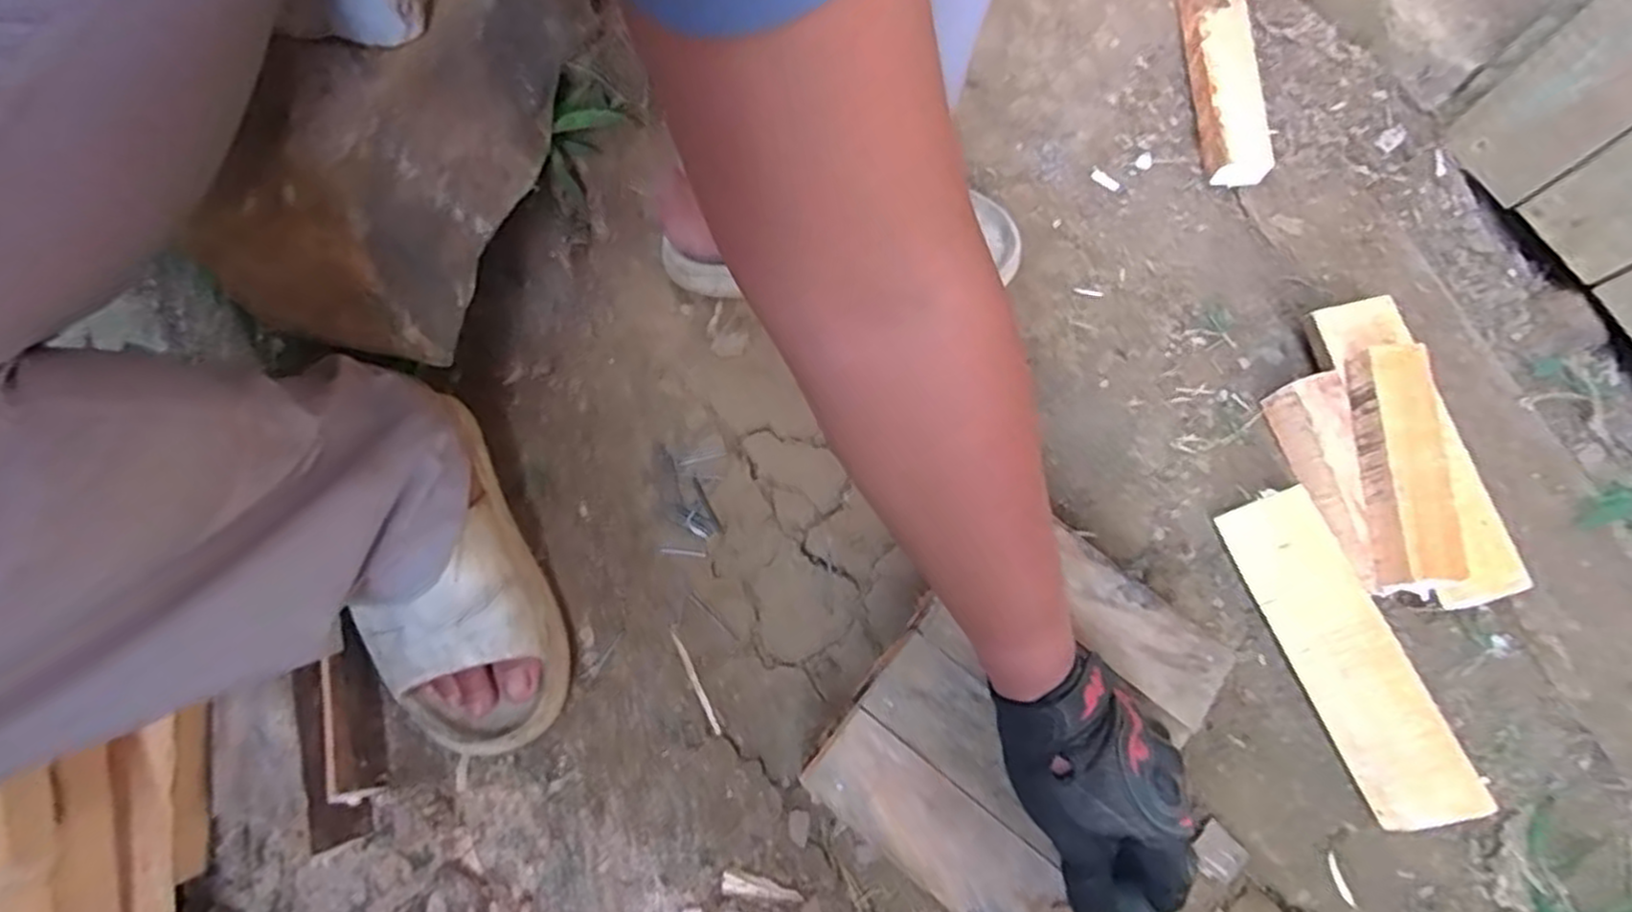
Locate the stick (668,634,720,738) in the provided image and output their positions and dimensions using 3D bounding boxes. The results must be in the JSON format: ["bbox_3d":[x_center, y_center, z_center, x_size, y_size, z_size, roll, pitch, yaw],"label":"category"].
[{"bbox_3d":[-0.091,0.169,0.572,0.006,0.004,0.080,-26,75,-8],"label":"stick"}]

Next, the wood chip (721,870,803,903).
[{"bbox_3d":[-0.038,0.300,0.532,0.055,0.011,0.012,7,74,2],"label":"wood chip"}]

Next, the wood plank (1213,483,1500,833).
[{"bbox_3d":[0.376,0.140,0.548,0.068,0.010,0.233,-30,69,24],"label":"wood plank"}]

